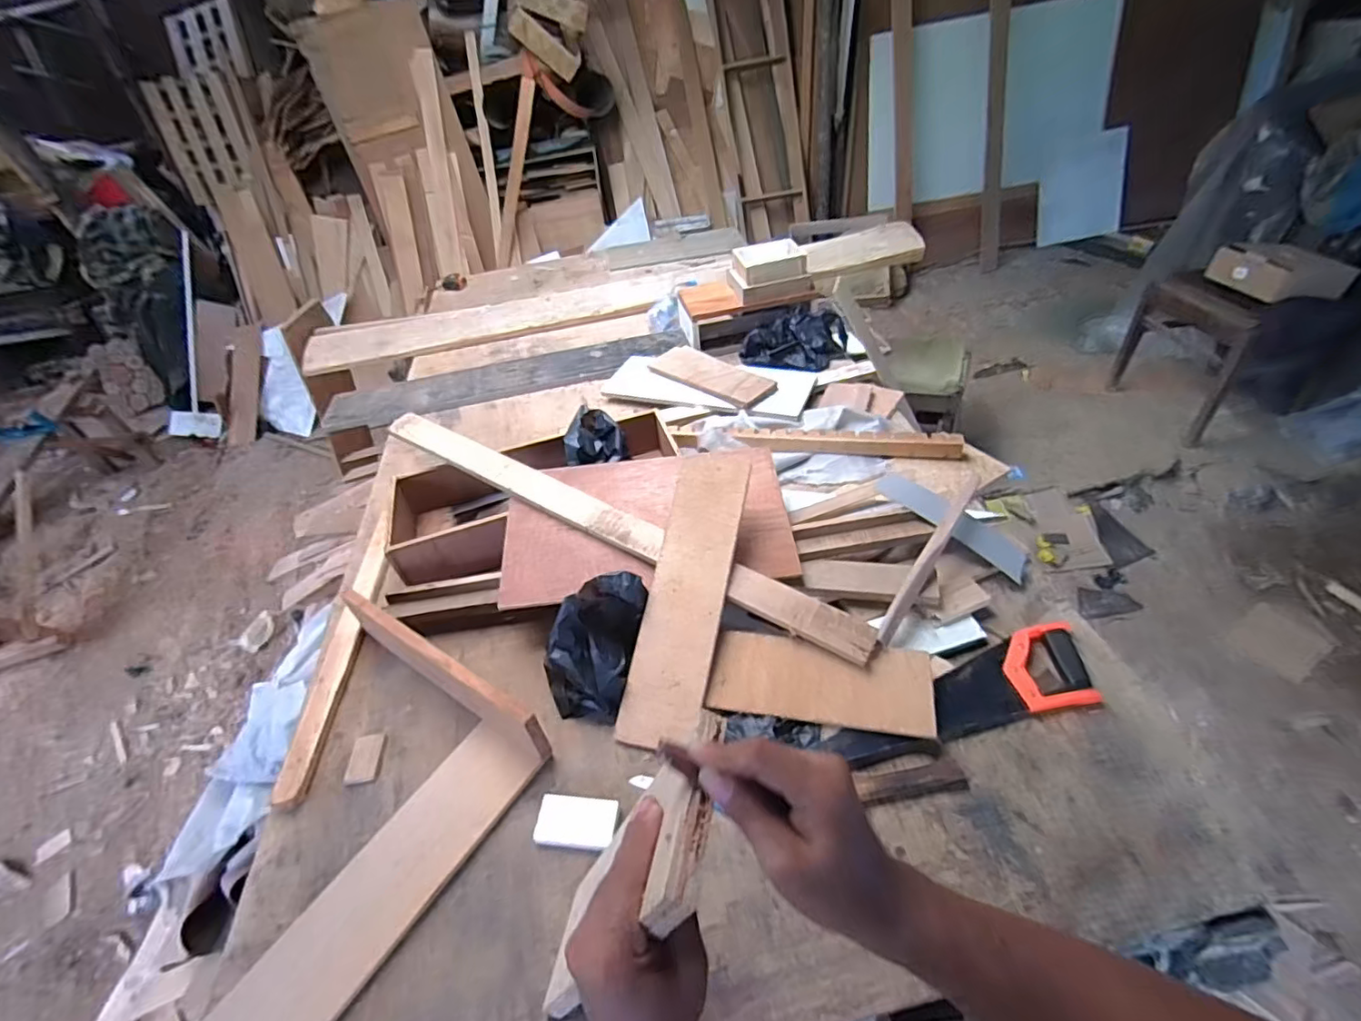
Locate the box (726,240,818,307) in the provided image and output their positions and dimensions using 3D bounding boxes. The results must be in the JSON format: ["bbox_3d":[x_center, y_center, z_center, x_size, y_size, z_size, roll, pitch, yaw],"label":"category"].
[{"bbox_3d":[0.234,-0.641,1.574,0.198,0.108,0.148,-12,39,-2],"label":"box"}]

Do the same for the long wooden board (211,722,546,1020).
[{"bbox_3d":[-0.438,0.545,0.617,0.118,0.019,0.730,21,50,28],"label":"long wooden board"}]

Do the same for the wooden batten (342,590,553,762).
[{"bbox_3d":[-0.367,0.233,0.878,0.435,0.117,0.029,19,48,32],"label":"wooden batten"}]

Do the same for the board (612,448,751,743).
[{"bbox_3d":[0.013,0.119,0.893,0.117,0.020,0.453,8,69,16],"label":"board"}]

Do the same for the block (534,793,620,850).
[{"bbox_3d":[-0.132,0.396,0.745,0.104,0.010,0.061,1,43,10],"label":"block"}]

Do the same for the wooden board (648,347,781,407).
[{"bbox_3d":[0.070,-0.335,1.437,0.122,0.017,0.326,-37,45,-28],"label":"wooden board"}]

